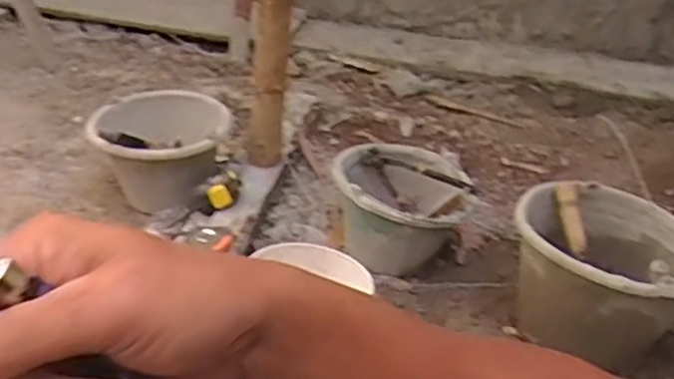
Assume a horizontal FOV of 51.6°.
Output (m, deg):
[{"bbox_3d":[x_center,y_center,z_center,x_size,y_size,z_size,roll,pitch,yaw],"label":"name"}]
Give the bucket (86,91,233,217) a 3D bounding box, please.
[{"bbox_3d":[-0.330,-0.048,1.326,0.255,0.217,0.244,-5,33,-16],"label":"bucket"}]

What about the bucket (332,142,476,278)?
[{"bbox_3d":[0.111,0.054,1.263,0.232,0.190,0.227,4,31,-2],"label":"bucket"}]

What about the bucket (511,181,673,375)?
[{"bbox_3d":[0.419,0.156,1.083,0.283,0.216,0.283,4,30,-2],"label":"bucket"}]

